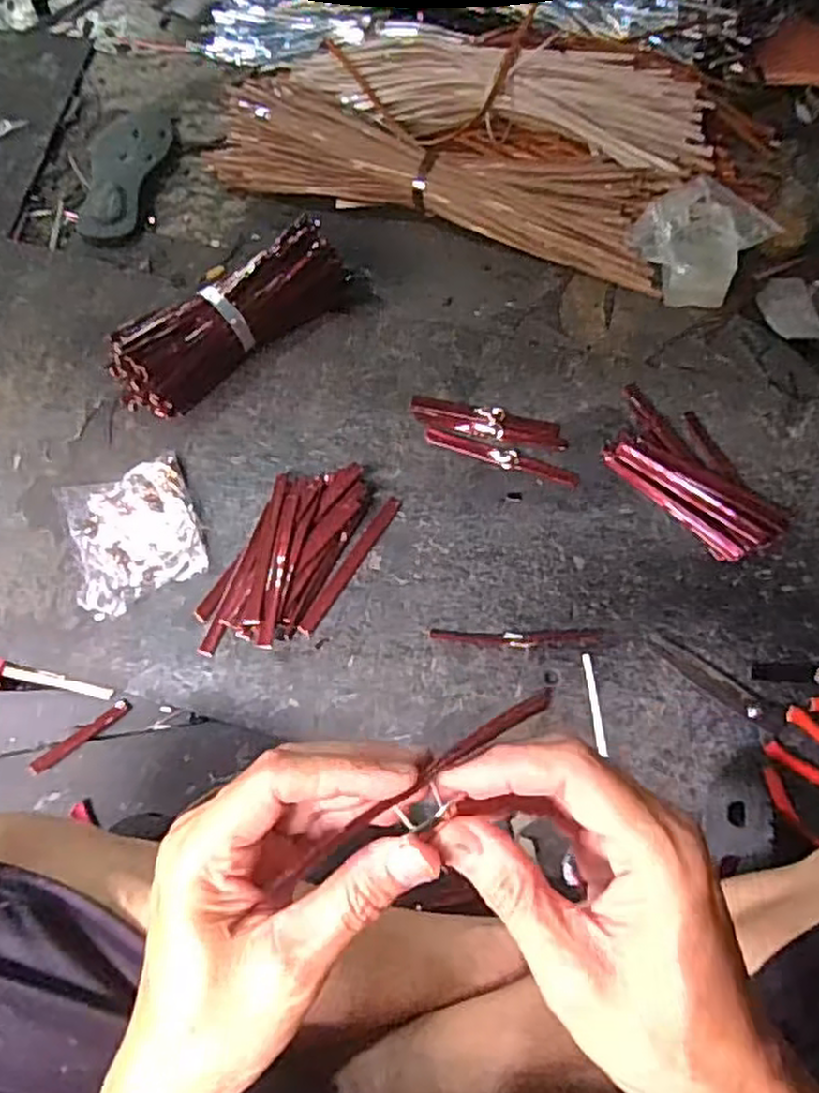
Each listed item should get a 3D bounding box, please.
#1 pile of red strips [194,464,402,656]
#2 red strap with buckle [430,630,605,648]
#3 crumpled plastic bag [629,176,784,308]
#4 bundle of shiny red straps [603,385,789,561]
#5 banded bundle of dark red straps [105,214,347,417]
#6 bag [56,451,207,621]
[{"bbox_3d":[-0.102,0.011,0.635,0.103,0.028,0.192,30,69,11],"label":"pile of red strips"},{"bbox_3d":[0.090,0.076,0.608,0.141,0.009,0.014,1,67,-1],"label":"red strap with buckle"},{"bbox_3d":[0.305,-0.322,0.768,0.123,0.053,0.127,-40,73,-16],"label":"crumpled plastic bag"},{"bbox_3d":[0.250,-0.068,0.650,0.094,0.027,0.182,-39,73,-16],"label":"bundle of shiny red straps"},{"bbox_3d":[-0.177,-0.228,0.729,0.255,0.063,0.078,-37,72,-15],"label":"banded bundle of dark red straps"},{"bbox_3d":[-0.252,-0.013,0.664,0.111,0.023,0.132,-22,69,-10],"label":"bag"}]

